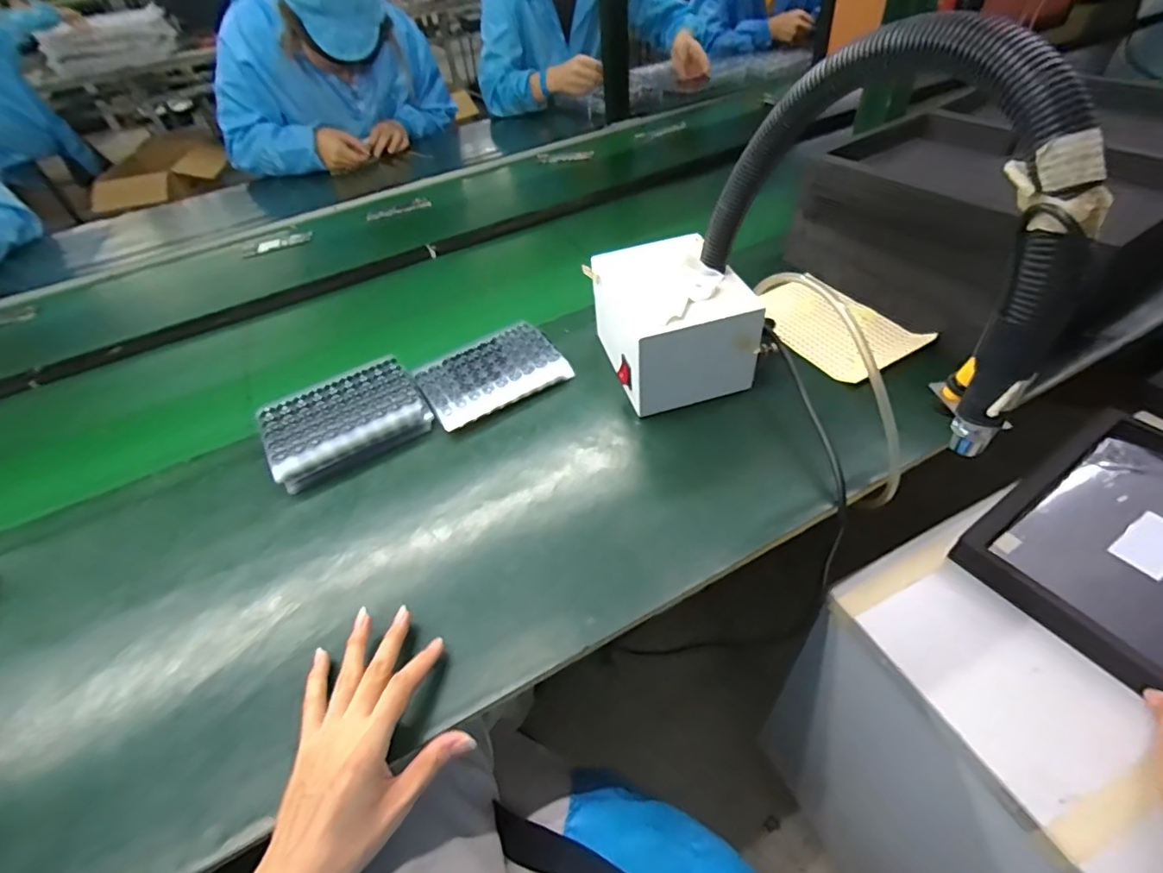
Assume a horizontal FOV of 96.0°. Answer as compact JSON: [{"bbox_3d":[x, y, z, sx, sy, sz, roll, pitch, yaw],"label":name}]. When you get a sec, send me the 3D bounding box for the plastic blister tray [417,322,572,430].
[{"bbox_3d":[-0.101,-0.071,0.601,0.163,0.039,0.093,-28,49,-19],"label":"plastic blister tray"}]

